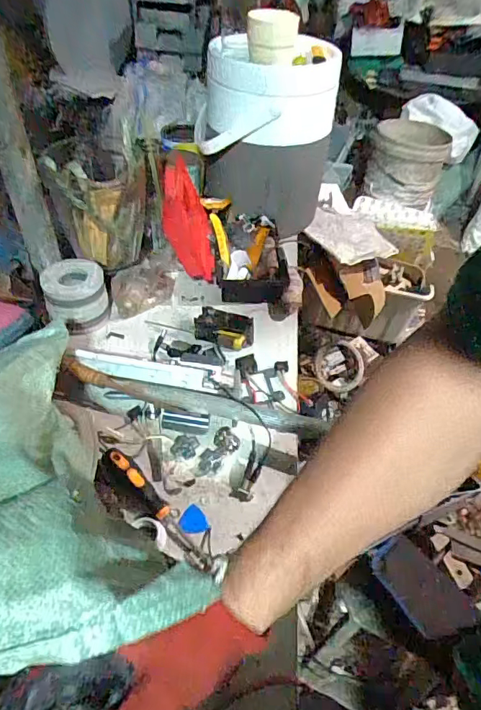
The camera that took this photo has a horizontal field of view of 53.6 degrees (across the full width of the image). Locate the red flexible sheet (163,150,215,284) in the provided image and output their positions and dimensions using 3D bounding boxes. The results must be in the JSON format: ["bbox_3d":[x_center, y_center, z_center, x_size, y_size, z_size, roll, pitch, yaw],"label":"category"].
[{"bbox_3d":[-0.096,-0.246,0.848,0.084,0.066,0.232,-11,85,-13],"label":"red flexible sheet"}]

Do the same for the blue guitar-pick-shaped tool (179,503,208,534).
[{"bbox_3d":[-0.056,0.195,0.558,0.031,0.004,0.034,7,43,-7],"label":"blue guitar-pick-shaped tool"}]

